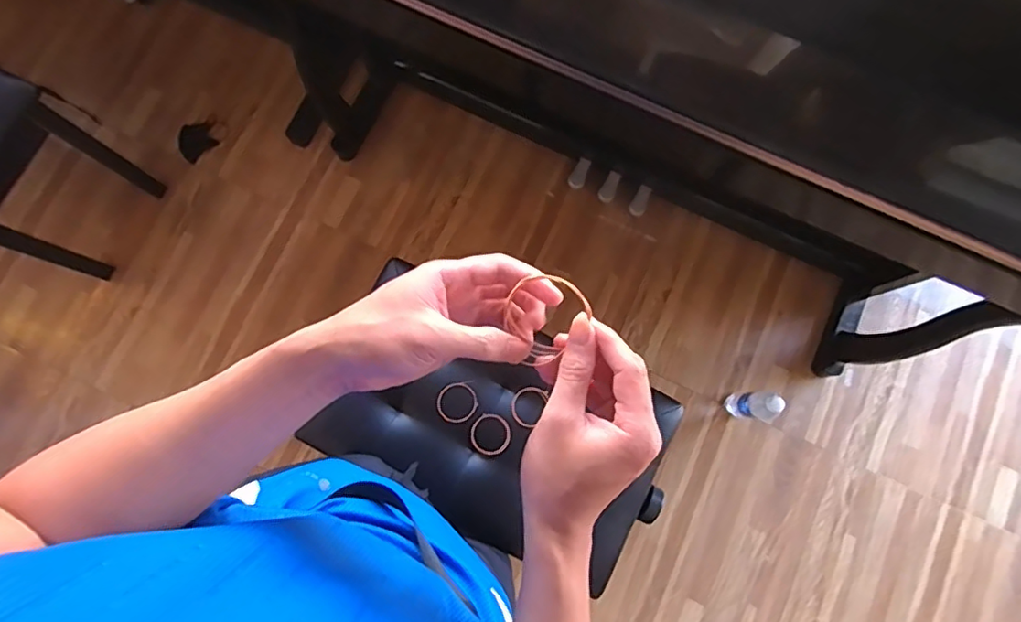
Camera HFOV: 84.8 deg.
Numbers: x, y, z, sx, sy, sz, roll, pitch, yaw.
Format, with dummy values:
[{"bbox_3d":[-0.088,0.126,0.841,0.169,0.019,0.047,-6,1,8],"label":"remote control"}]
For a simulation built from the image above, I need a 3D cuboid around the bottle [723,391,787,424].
[{"bbox_3d":[0.560,0.221,1.288,0.067,0.212,0.064,0,80,-1],"label":"bottle"}]

